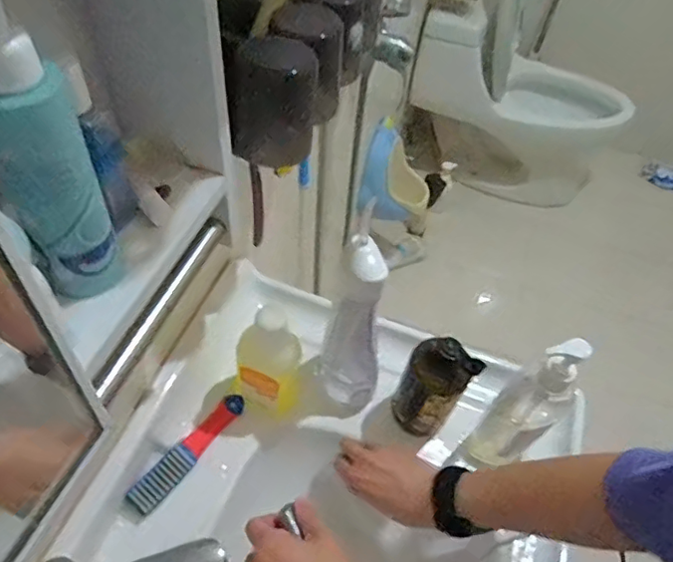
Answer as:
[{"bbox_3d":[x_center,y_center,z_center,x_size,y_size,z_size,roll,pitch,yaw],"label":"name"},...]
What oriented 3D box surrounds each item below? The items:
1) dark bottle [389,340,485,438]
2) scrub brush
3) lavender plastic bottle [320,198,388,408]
[{"bbox_3d":[0.103,0.118,0.603,0.068,0.130,0.054,26,54,16],"label":"dark bottle"},{"bbox_3d":[-0.153,0.175,0.591,0.029,0.026,0.149,30,55,18],"label":"scrub brush"},{"bbox_3d":[0.023,0.051,0.586,0.059,0.237,0.059,-17,55,-18],"label":"lavender plastic bottle"}]

